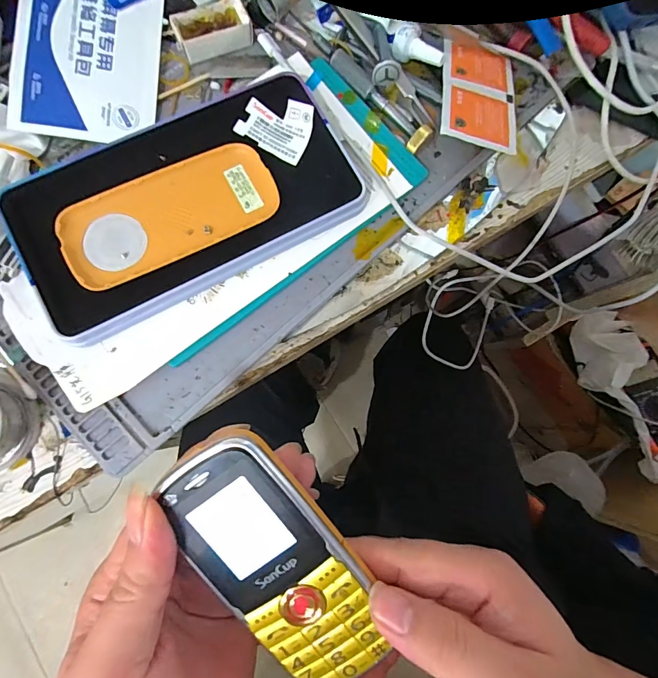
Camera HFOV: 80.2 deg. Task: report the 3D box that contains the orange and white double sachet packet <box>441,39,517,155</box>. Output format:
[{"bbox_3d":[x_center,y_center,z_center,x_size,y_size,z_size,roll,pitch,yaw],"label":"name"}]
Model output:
[{"bbox_3d":[0.098,-0.162,0.256,0.050,0.004,0.093,13,67,-8],"label":"orange and white double sachet packet"}]

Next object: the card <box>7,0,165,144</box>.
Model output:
[{"bbox_3d":[-0.150,-0.191,0.248,0.080,0.011,0.131,1,79,-3],"label":"card"}]

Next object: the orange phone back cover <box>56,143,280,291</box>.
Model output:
[{"bbox_3d":[-0.089,-0.071,0.222,0.116,0.007,0.052,-26,82,-8],"label":"orange phone back cover"}]

